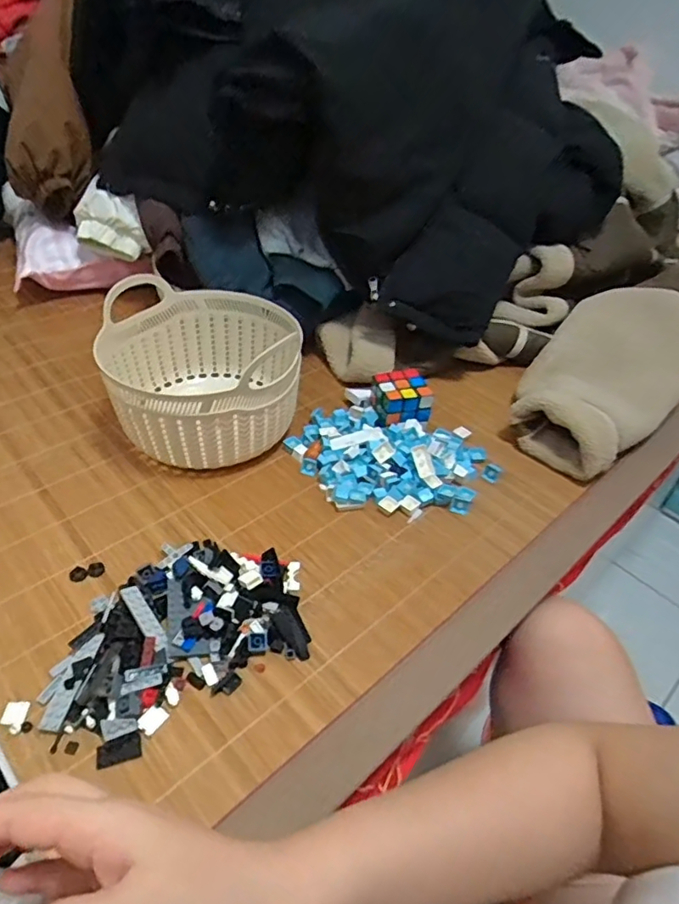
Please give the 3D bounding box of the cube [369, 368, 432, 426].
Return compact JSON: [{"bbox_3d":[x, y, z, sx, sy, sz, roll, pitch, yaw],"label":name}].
[{"bbox_3d":[0.076,-0.062,0.711,0.063,0.064,0.065,-9,44,-15],"label":"cube"}]

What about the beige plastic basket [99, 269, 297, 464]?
[{"bbox_3d":[-0.155,-0.091,0.665,0.210,0.131,0.221,-14,46,-20],"label":"beige plastic basket"}]

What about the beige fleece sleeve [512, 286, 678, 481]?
[{"bbox_3d":[0.371,-0.114,0.764,0.174,0.090,0.392,34,50,28],"label":"beige fleece sleeve"}]

